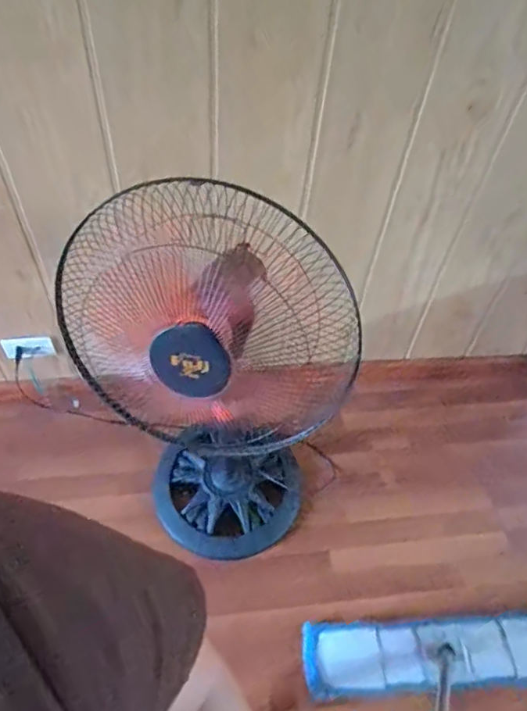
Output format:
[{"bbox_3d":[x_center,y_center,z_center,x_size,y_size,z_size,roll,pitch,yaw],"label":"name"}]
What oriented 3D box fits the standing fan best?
[{"bbox_3d":[-0.081,0.049,1.071,0.412,0.986,0.389,6,53,3],"label":"standing fan"}]

